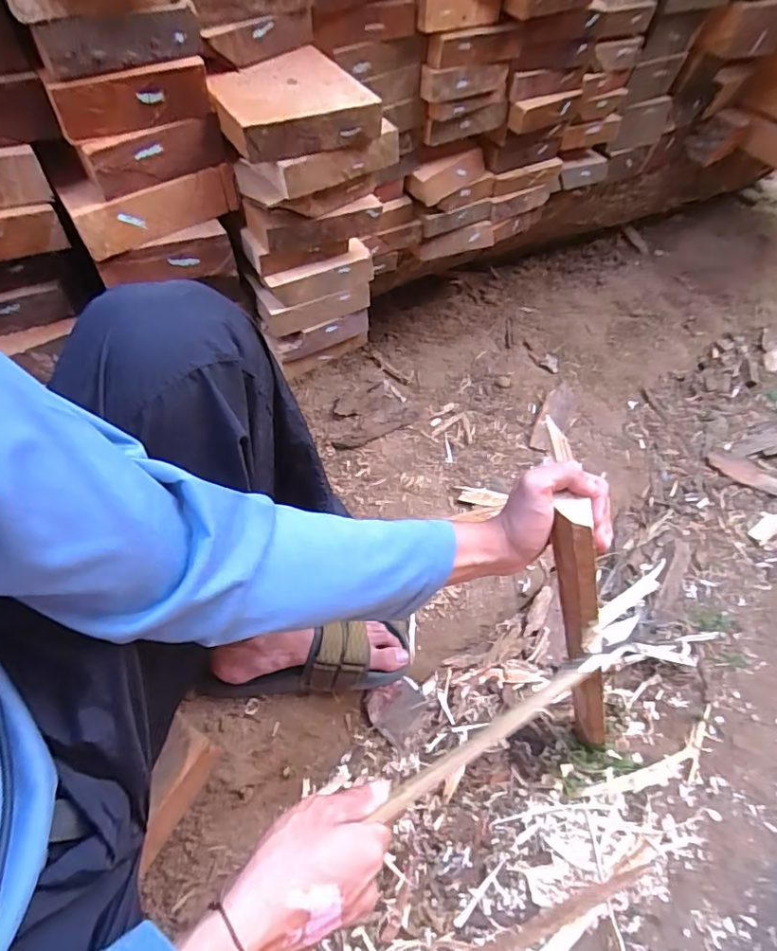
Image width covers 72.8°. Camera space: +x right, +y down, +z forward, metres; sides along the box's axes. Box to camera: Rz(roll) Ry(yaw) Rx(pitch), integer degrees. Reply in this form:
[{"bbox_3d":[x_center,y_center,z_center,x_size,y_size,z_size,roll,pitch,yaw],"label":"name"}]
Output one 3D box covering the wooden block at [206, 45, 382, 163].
[{"bbox_3d":[-0.090,-0.330,0.469,0.122,0.034,0.121,-27,63,-14],"label":"wooden block"}]

